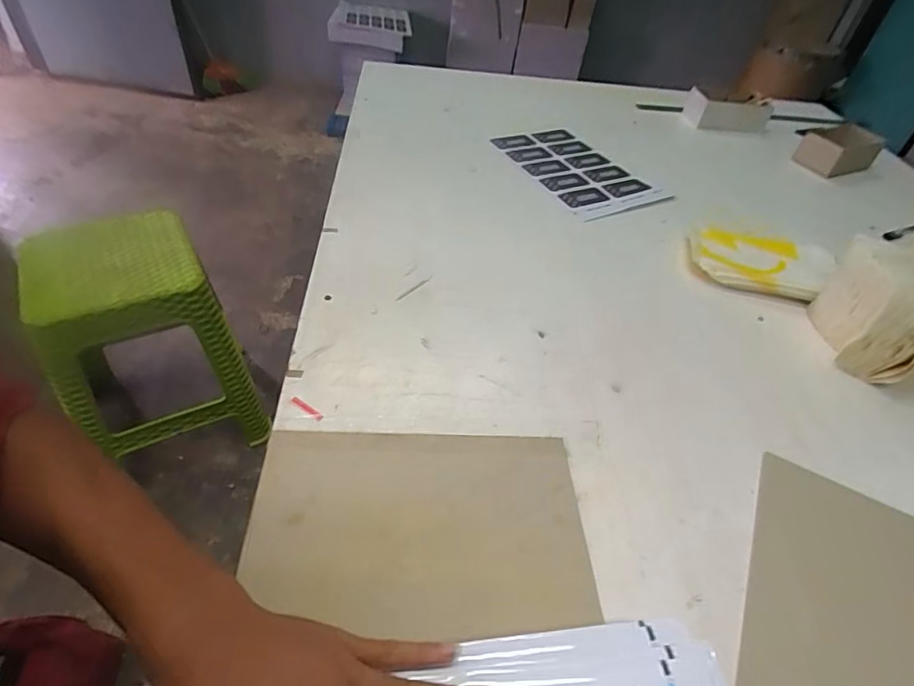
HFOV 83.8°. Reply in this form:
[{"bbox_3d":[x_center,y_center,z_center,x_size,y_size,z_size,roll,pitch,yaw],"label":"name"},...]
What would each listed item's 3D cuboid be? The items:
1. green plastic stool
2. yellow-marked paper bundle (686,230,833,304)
[{"bbox_3d":[-0.629,0.003,1.065,0.299,0.413,0.332,-20,52,-25],"label":"green plastic stool"},{"bbox_3d":[0.425,-0.109,0.717,0.186,0.045,0.100,17,46,9],"label":"yellow-marked paper bundle"}]

